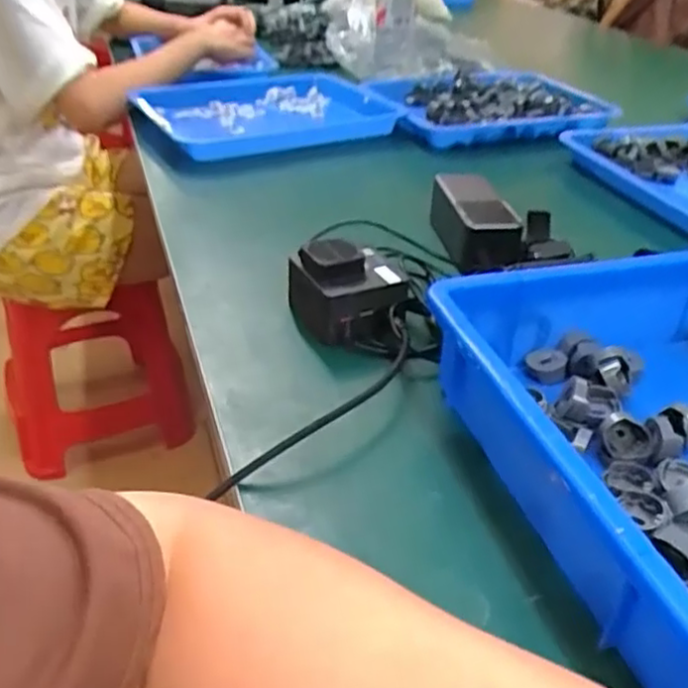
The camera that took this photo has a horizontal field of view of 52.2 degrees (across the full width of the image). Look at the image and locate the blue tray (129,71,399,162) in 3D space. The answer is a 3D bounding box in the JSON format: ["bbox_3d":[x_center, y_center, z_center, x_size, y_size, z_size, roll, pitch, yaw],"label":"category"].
[{"bbox_3d":[-0.108,-0.316,0.952,0.296,0.038,0.258,-15,38,-23],"label":"blue tray"}]

